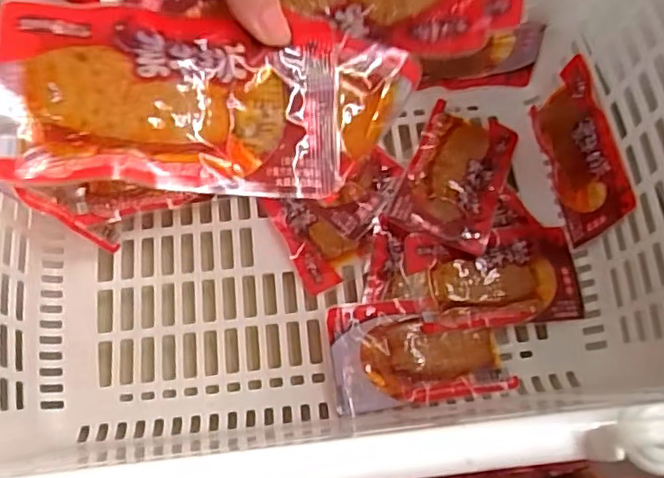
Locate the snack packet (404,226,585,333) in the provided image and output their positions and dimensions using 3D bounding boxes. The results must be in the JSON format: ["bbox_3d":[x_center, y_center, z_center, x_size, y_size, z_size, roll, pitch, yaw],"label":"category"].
[{"bbox_3d":[0.106,0.025,0.407,0.109,0.017,0.066,-7,70,-2],"label":"snack packet"}]

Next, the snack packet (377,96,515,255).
[{"bbox_3d":[0.086,-0.046,0.427,0.066,0.011,0.106,23,71,9],"label":"snack packet"}]

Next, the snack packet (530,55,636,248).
[{"bbox_3d":[0.163,-0.056,0.415,0.008,0.063,0.109,-5,68,-18],"label":"snack packet"}]

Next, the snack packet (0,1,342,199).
[{"bbox_3d":[-0.055,-0.049,0.217,0.116,0.008,0.064,1,80,-17],"label":"snack packet"}]

